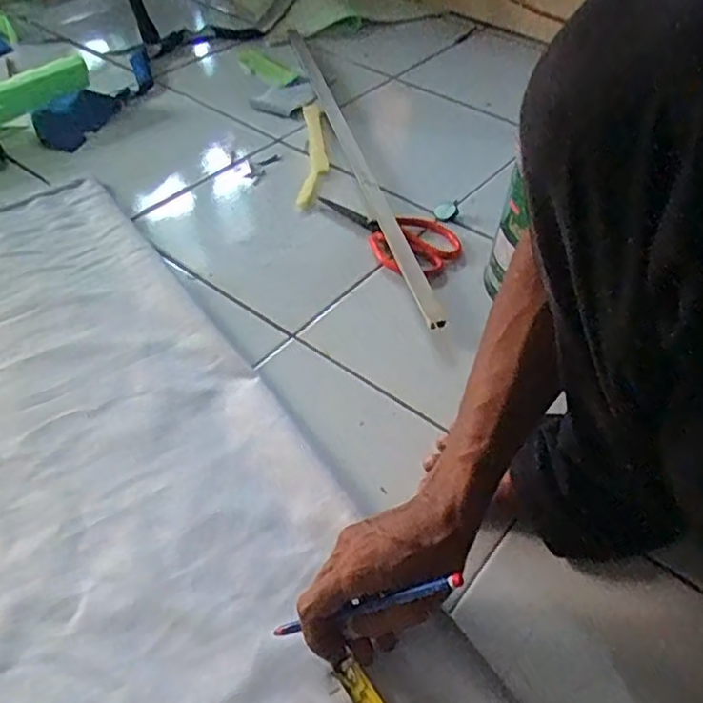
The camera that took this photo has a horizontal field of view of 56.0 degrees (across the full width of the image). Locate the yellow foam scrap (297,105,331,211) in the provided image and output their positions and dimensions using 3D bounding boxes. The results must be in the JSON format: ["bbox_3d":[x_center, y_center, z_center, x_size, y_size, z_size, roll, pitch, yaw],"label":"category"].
[{"bbox_3d":[-0.053,-0.288,0.958,0.039,0.011,0.281,2,47,-3],"label":"yellow foam scrap"}]

